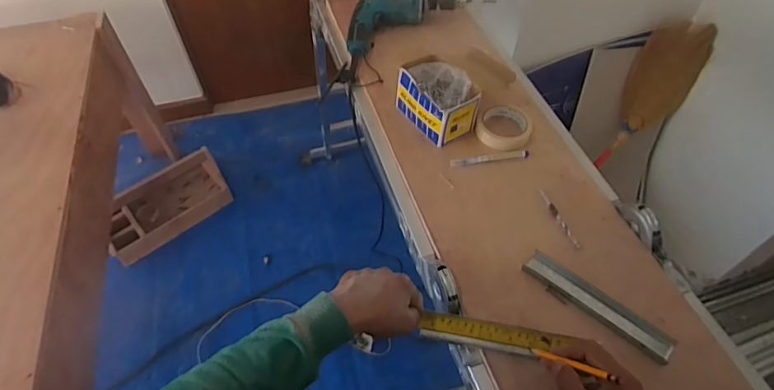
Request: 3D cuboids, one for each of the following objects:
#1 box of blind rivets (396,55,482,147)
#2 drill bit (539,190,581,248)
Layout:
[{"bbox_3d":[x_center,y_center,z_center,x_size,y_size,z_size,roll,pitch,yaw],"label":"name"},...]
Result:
[{"bbox_3d":[0.089,-0.177,0.829,0.090,0.097,0.143,-32,59,-22],"label":"box of blind rivets"},{"bbox_3d":[0.273,0.037,0.733,0.010,0.007,0.117,-14,54,-10],"label":"drill bit"}]

